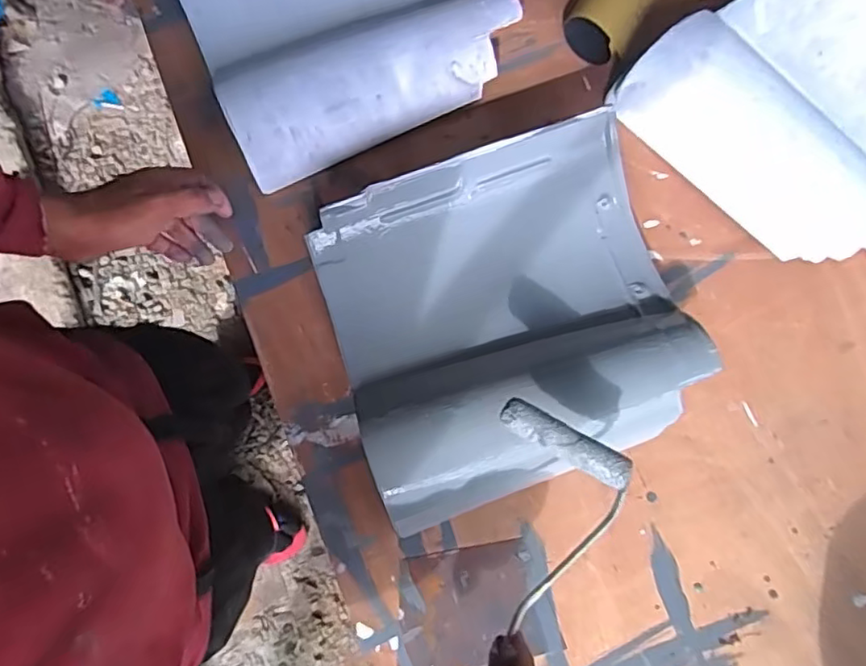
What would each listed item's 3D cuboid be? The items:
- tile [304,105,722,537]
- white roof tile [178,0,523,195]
[{"bbox_3d":[0.069,-0.015,0.564,0.315,0.077,0.301,-19,78,-6],"label":"tile"},{"bbox_3d":[-0.100,-0.355,0.641,0.331,0.070,0.309,-25,78,-7],"label":"white roof tile"}]

